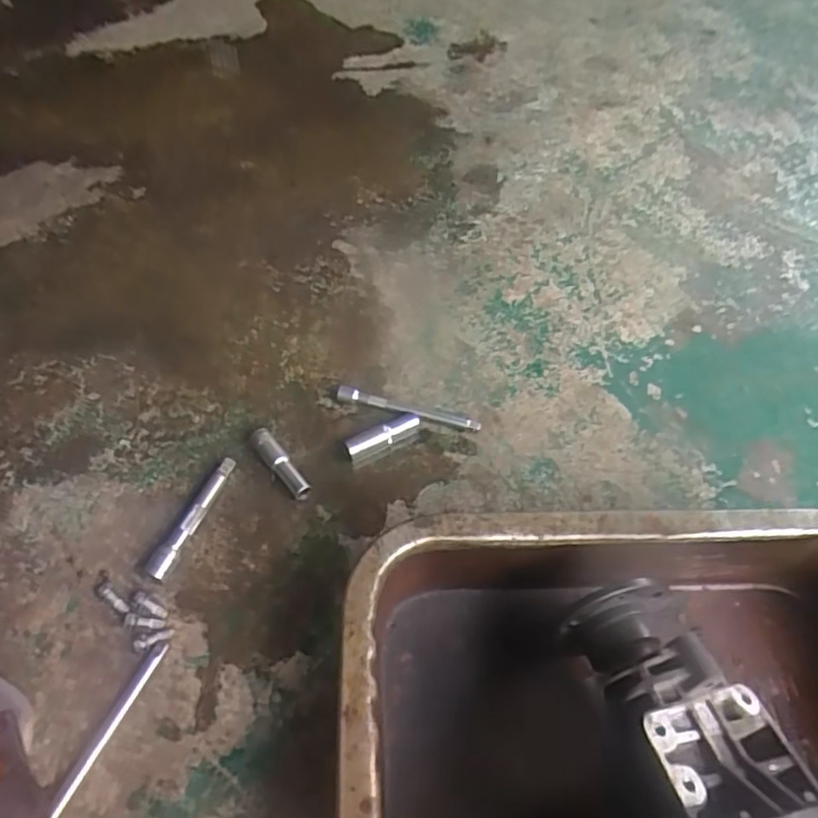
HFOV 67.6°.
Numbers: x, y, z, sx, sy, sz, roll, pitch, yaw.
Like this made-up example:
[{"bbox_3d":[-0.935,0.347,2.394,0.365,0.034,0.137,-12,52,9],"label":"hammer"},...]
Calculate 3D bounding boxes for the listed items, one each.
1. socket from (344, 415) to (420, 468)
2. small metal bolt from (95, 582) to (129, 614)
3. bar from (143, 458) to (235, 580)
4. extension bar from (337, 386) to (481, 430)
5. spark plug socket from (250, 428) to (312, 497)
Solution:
[{"bbox_3d":[-0.026,0.029,0.614,0.081,0.019,0.022,-27,60,-21],"label":"socket"},{"bbox_3d":[-0.248,0.158,0.509,0.037,0.007,0.012,32,59,18],"label":"small metal bolt"},{"bbox_3d":[-0.193,0.093,0.549,0.020,0.020,0.126,19,56,10],"label":"bar"},{"bbox_3d":[-0.001,0.000,0.639,0.152,0.013,0.016,12,55,6],"label":"extension bar"},{"bbox_3d":[-0.126,0.053,0.591,0.020,0.023,0.081,-32,62,-23],"label":"spark plug socket"}]

